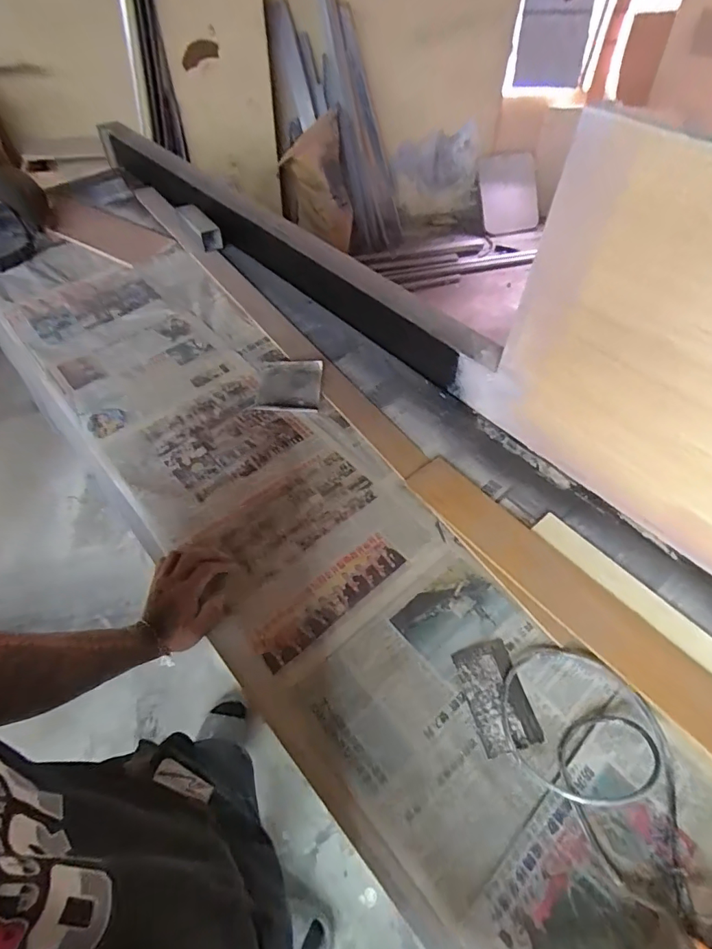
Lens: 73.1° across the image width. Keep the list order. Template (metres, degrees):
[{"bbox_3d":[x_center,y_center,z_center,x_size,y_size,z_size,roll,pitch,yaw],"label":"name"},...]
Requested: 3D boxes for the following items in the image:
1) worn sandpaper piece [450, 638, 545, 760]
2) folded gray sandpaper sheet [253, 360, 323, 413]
[{"bbox_3d":[0.166,0.261,0.571,0.068,0.010,0.120,-11,53,-8],"label":"worn sandpaper piece"},{"bbox_3d":[-0.126,-0.165,0.894,0.119,0.017,0.126,1,53,1],"label":"folded gray sandpaper sheet"}]

